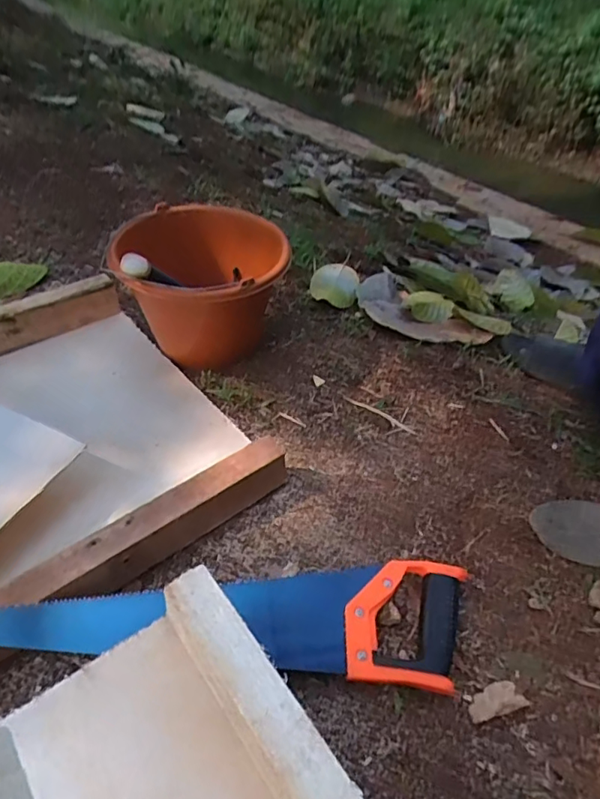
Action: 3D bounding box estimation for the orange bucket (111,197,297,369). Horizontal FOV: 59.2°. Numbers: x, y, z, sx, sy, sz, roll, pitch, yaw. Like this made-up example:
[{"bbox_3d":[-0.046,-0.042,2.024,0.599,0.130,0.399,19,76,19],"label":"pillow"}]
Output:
[{"bbox_3d":[-0.142,-0.156,0.785,0.237,0.195,0.237,1,44,-1],"label":"orange bucket"}]

